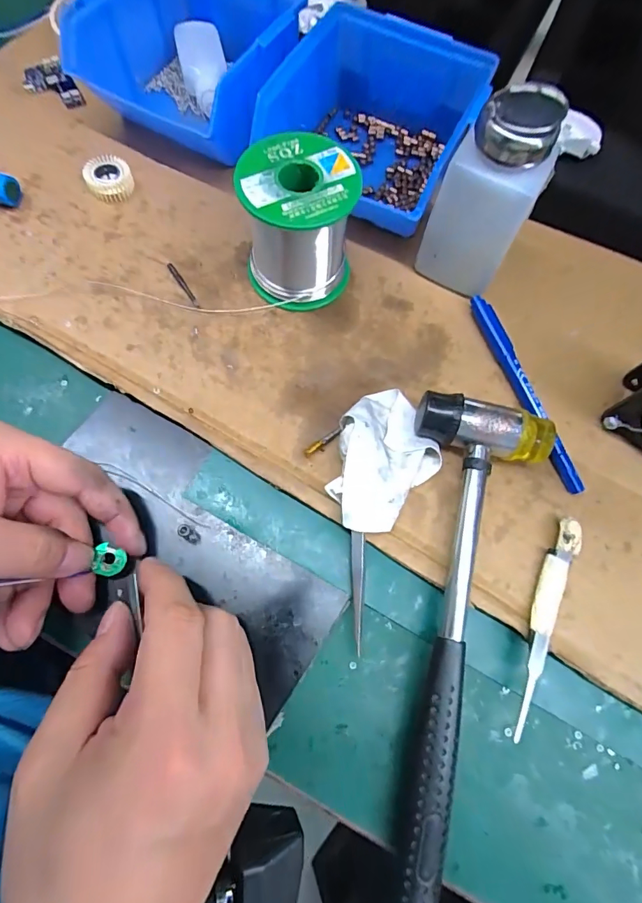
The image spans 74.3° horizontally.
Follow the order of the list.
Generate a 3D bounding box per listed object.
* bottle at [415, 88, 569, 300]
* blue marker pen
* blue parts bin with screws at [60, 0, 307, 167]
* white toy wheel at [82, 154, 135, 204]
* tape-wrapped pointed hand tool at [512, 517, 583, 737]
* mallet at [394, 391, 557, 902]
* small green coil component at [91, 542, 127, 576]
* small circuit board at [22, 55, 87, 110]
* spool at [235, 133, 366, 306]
[{"bbox_3d":[0.097,-0.149,0.253,0.054,0.102,0.048,26,74,5],"label":"bottle"},{"bbox_3d":[0.129,-0.039,0.270,0.012,0.011,0.139,-19,75,-8],"label":"blue marker pen"},{"bbox_3d":[-0.094,-0.296,0.315,0.140,0.061,0.127,18,73,3],"label":"blue parts bin with screws"},{"bbox_3d":[-0.150,-0.196,0.304,0.028,0.018,0.028,20,73,3],"label":"white toy wheel"},{"bbox_3d":[0.120,0.091,0.230,0.015,0.012,0.116,25,74,4],"label":"tape-wrapped pointed hand tool"},{"bbox_3d":[0.077,0.096,0.221,0.073,0.028,0.256,8,74,1],"label":"mallet"},{"bbox_3d":[-0.113,0.058,0.226,0.013,0.010,0.016,13,75,2],"label":"small green coil component"},{"bbox_3d":[-0.216,-0.292,0.340,0.033,0.010,0.052,-32,77,-11],"label":"small circuit board"},{"bbox_3d":[-0.014,-0.138,0.262,0.068,0.069,0.069,-7,74,-5],"label":"spool"}]

